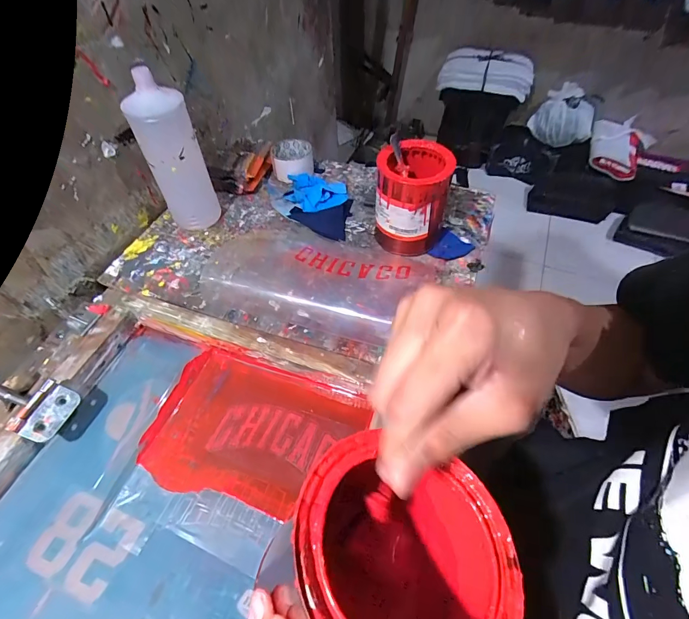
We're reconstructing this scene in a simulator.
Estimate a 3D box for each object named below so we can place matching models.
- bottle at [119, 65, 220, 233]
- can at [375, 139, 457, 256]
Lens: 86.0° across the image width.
[{"bbox_3d":[-0.260,-0.228,0.578,0.065,0.225,0.069,19,56,15],"label":"bottle"},{"bbox_3d":[0.101,-0.171,0.576,0.101,0.141,0.108,-1,53,1],"label":"can"}]

